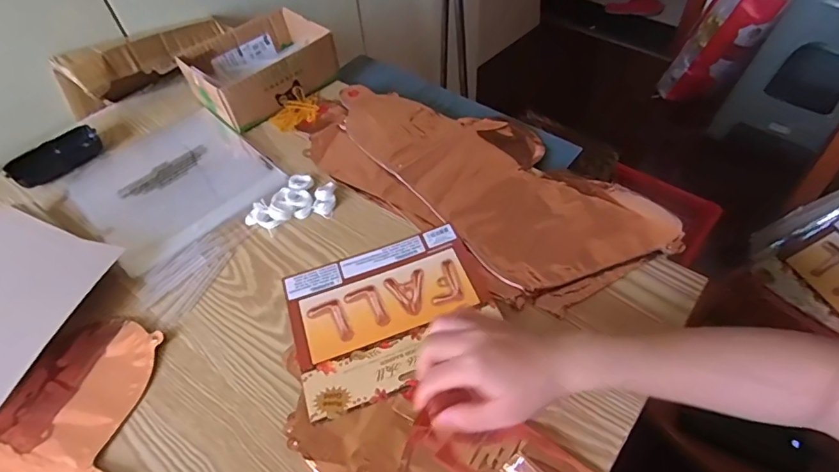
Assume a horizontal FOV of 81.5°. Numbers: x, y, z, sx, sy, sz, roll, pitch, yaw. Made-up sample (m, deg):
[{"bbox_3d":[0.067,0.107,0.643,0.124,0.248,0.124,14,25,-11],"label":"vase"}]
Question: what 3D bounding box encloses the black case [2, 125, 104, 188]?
[{"bbox_3d":[-0.472,-0.105,0.631,0.044,0.025,0.108,28,59,24],"label":"black case"}]

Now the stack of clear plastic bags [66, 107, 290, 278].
[{"bbox_3d":[-0.307,-0.074,0.607,0.203,0.011,0.225,-37,58,-22],"label":"stack of clear plastic bags"}]

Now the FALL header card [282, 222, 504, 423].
[{"bbox_3d":[-0.029,0.070,0.474,0.186,0.005,0.158,-19,53,-11],"label":"FALL header card"}]

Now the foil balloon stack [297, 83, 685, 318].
[{"bbox_3d":[0.057,-0.082,0.579,0.439,0.018,0.214,36,62,28],"label":"foil balloon stack"}]

